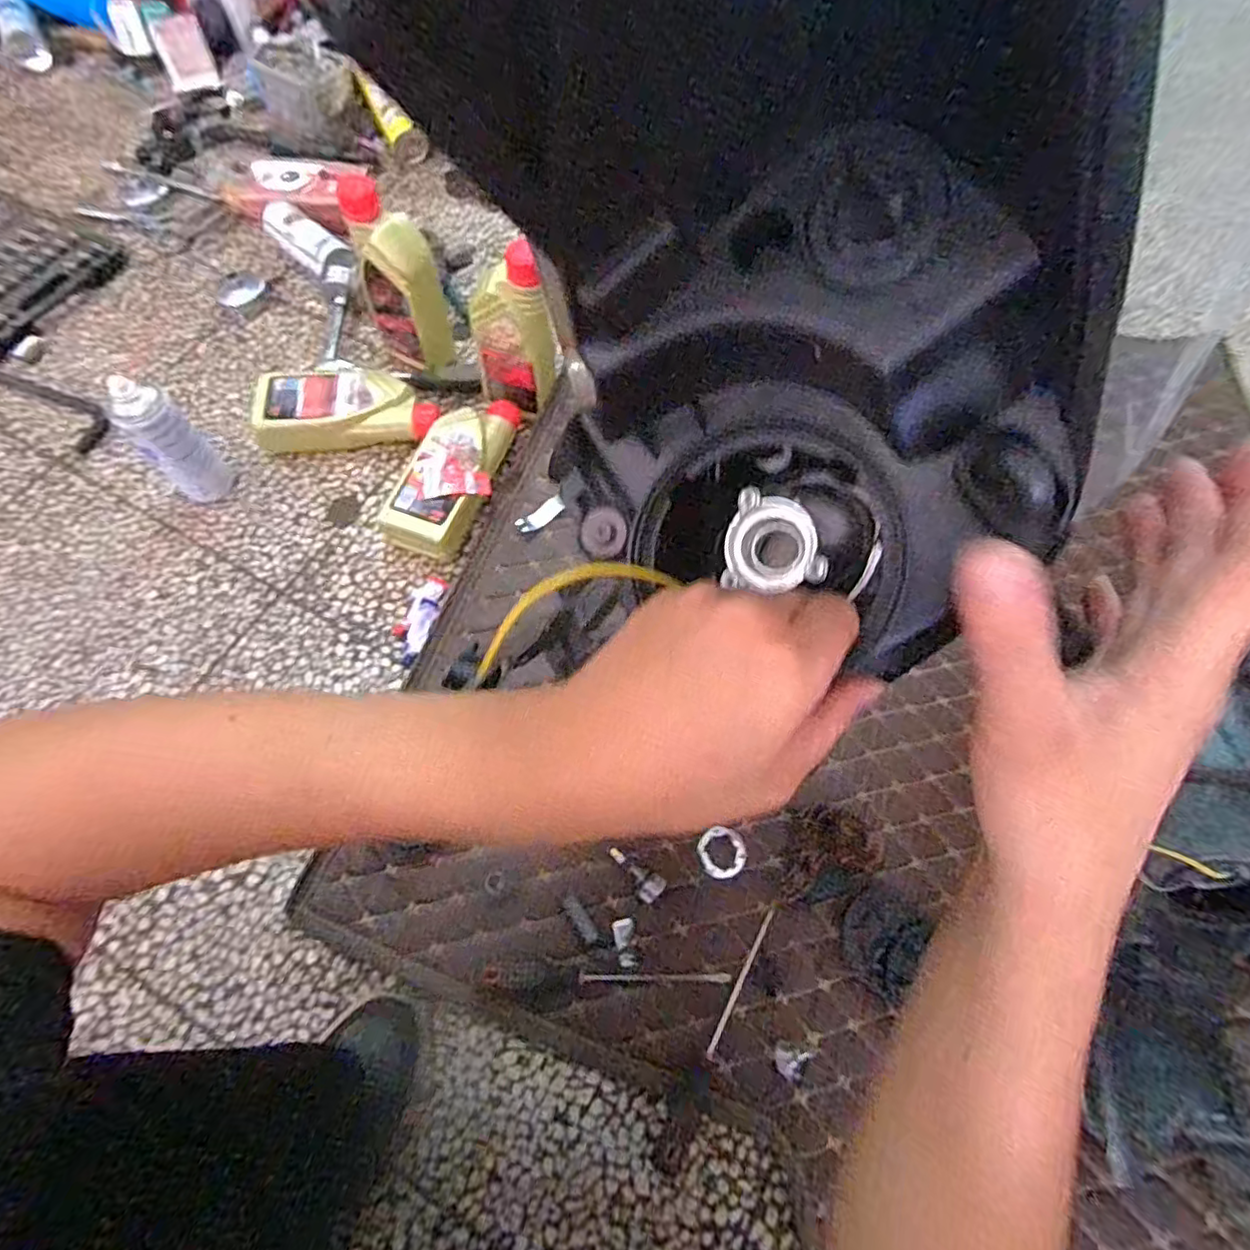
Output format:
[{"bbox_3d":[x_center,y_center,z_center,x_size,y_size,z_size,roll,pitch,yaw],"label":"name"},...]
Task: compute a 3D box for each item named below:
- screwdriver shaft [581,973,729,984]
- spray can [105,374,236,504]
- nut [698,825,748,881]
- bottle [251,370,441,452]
[{"bbox_3d":[0.030,0.358,0.636,0.151,0.006,0.009,1,66,-3],"label":"screwdriver shaft"},{"bbox_3d":[-0.561,-0.227,0.771,0.067,0.177,0.065,40,70,14],"label":"spray can"},{"bbox_3d":[0.105,0.248,0.682,0.052,0.004,0.053,1,66,-3],"label":"nut"},{"bbox_3d":[-0.386,-0.298,0.871,0.242,0.072,0.086,-4,67,-5],"label":"bottle"}]

